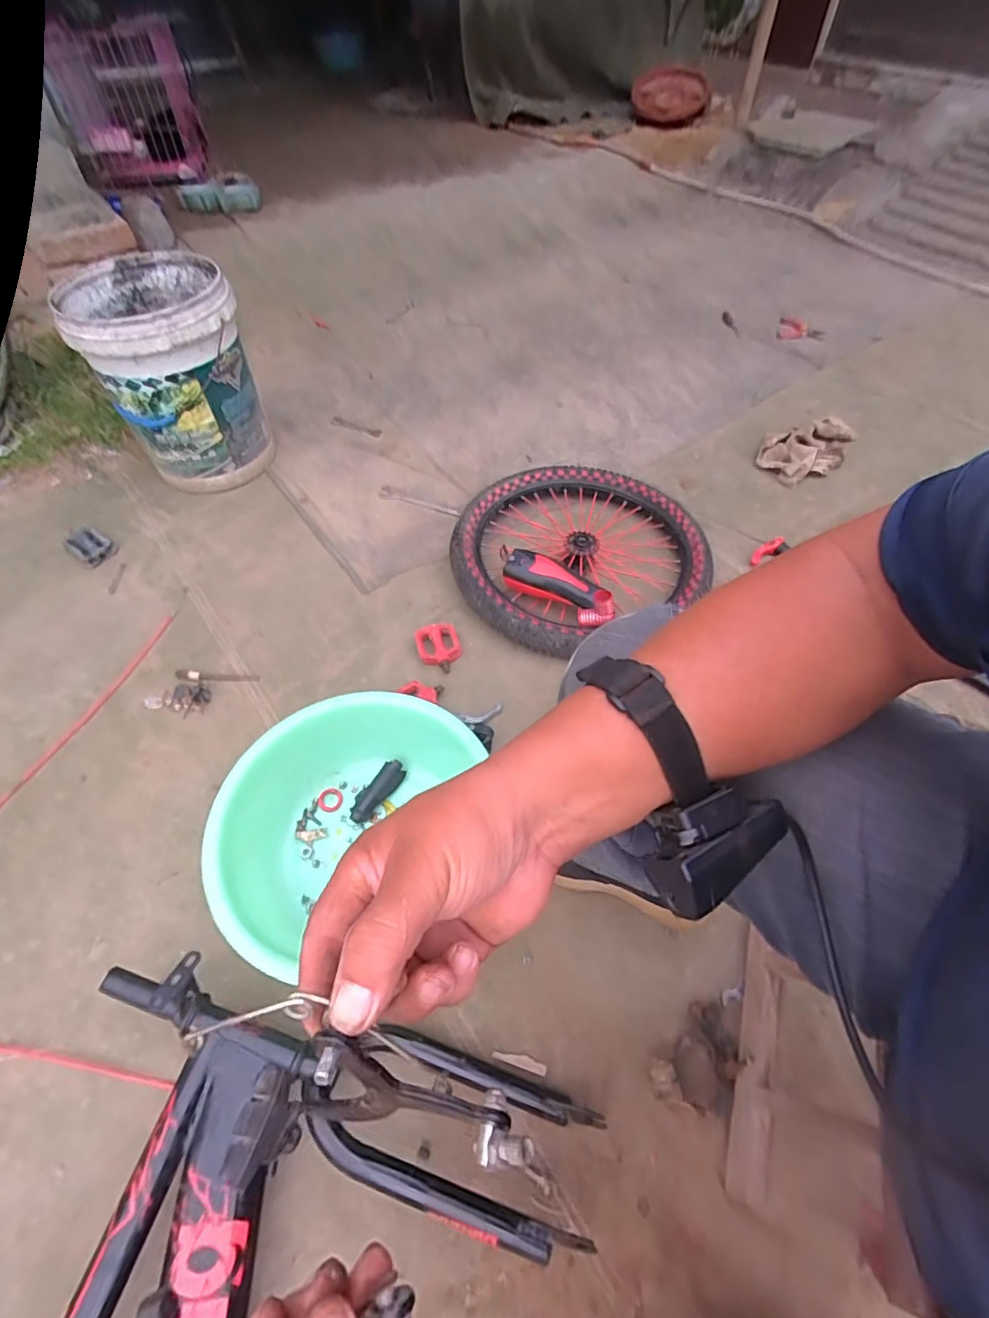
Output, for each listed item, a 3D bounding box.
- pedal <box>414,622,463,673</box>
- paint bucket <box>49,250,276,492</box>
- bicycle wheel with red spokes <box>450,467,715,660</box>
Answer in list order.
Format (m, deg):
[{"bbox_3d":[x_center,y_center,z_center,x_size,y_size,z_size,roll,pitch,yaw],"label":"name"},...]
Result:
[{"bbox_3d":[-0.098,-0.021,0.990,0.075,0.026,0.104,-15,55,-13],"label":"pedal"},{"bbox_3d":[-0.672,-0.584,1.190,0.282,0.376,0.296,-29,59,-20],"label":"paint bucket"},{"bbox_3d":[0.154,-0.212,1.108,0.454,0.098,0.438,1,53,-1],"label":"bicycle wheel with red spokes"}]

